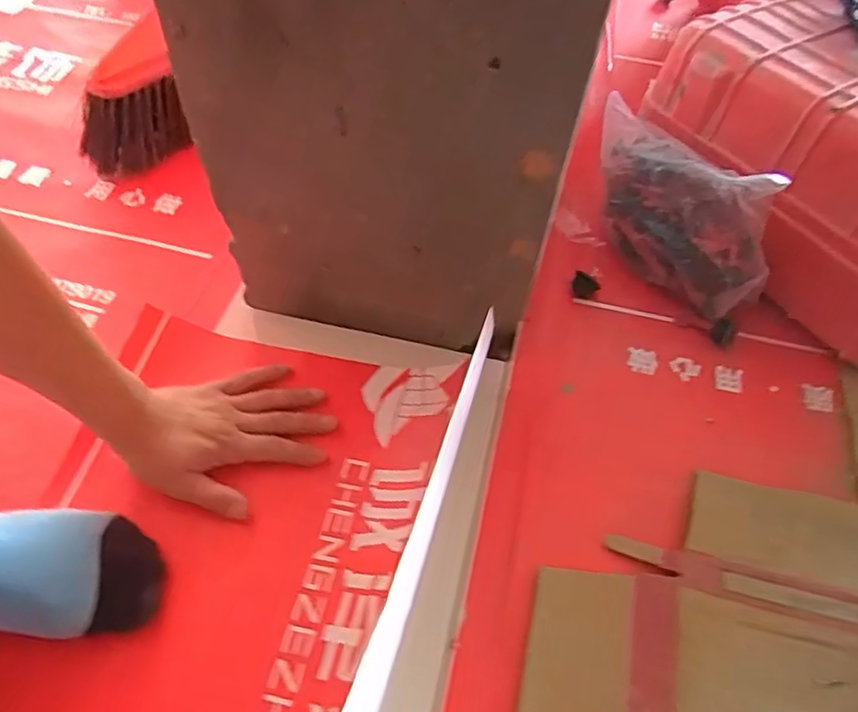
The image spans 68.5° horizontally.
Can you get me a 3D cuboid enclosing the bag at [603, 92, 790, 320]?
[{"bbox_3d":[0.235,-0.152,0.619,0.066,0.162,0.234,-31,62,-22],"label":"bag"}]

